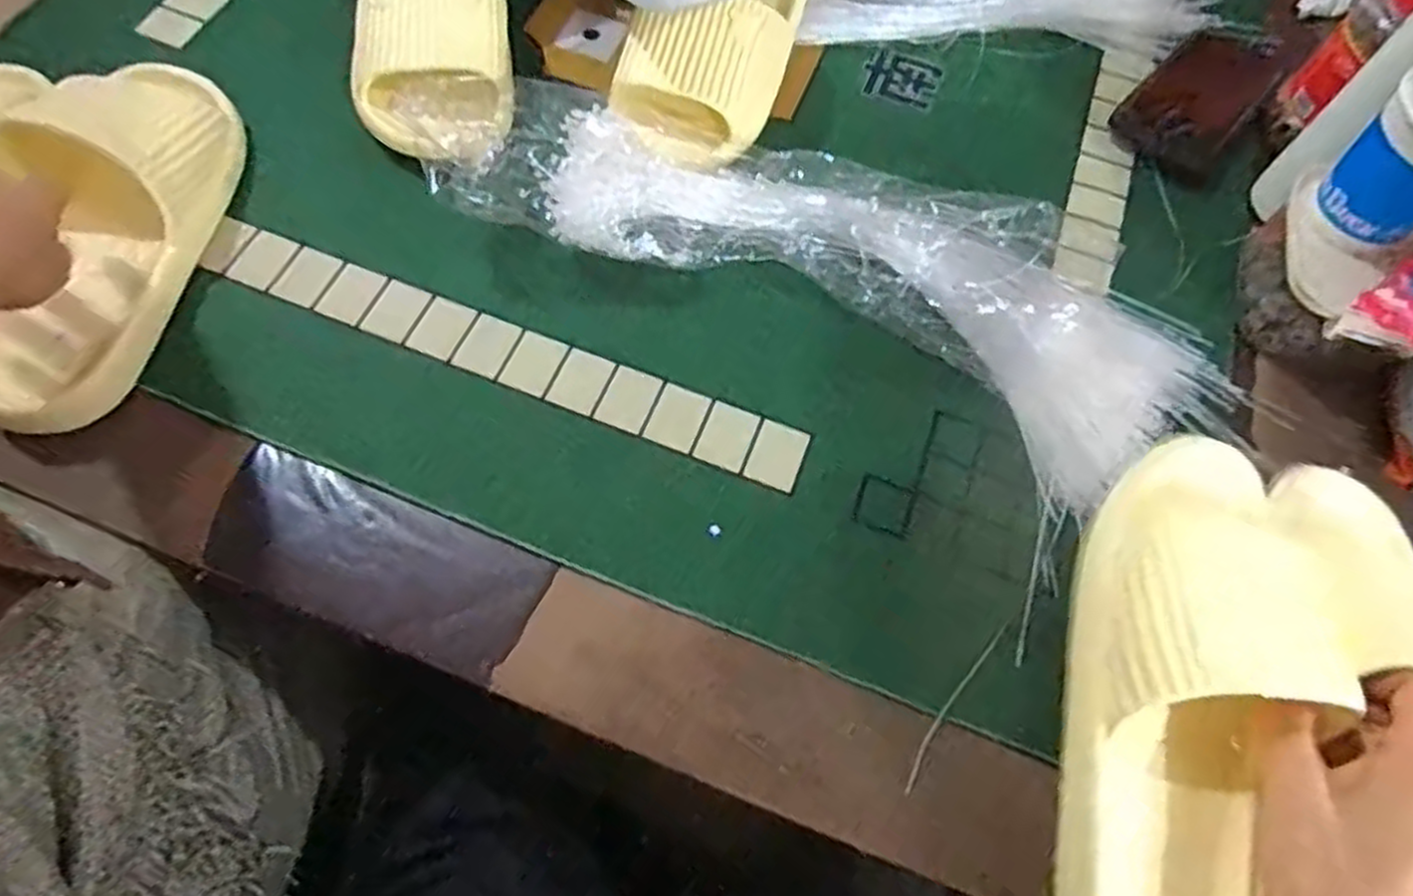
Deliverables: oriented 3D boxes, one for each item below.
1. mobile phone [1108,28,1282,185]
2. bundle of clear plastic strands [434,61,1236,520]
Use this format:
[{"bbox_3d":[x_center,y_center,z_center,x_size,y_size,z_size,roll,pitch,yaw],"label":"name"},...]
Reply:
[{"bbox_3d":[0.382,-0.273,0.604,0.079,0.014,0.187,38,69,14],"label":"mobile phone"},{"bbox_3d":[0.083,-0.110,0.471,0.463,0.062,0.158,27,66,9],"label":"bundle of clear plastic strands"}]

